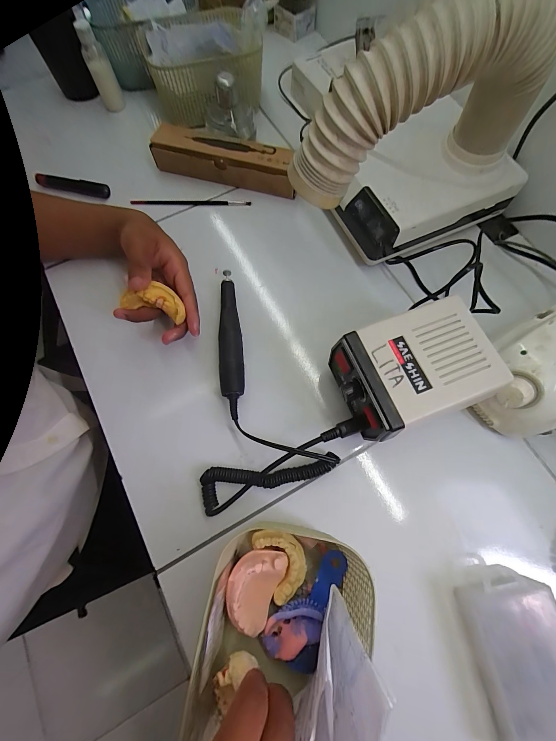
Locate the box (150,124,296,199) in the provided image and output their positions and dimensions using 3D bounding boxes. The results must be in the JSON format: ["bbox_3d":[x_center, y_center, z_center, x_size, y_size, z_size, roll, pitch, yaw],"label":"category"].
[{"bbox_3d":[-0.074,-0.311,0.440,0.215,0.043,0.056,17,73,6],"label":"box"}]

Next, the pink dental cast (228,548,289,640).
[{"bbox_3d":[-0.021,0.187,0.260,0.043,0.030,0.059,25,74,8],"label":"pink dental cast"}]

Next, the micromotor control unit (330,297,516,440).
[{"bbox_3d":[0.127,0.000,0.295,0.134,0.064,0.102,-20,73,-6],"label":"micromotor control unit"}]

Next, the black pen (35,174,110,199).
[{"bbox_3d":[-0.306,-0.278,0.449,0.111,0.015,0.015,10,73,4],"label":"black pen"}]

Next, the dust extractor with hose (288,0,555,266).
[{"bbox_3d":[0.145,-0.235,0.305,0.269,0.191,0.112,-23,74,-7],"label":"dust extractor with hose"}]

